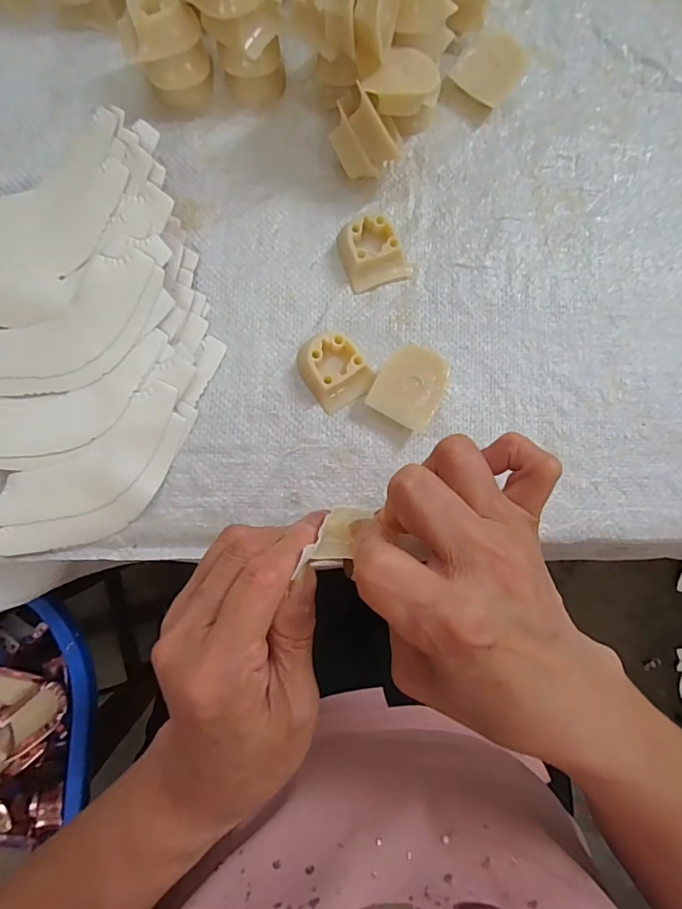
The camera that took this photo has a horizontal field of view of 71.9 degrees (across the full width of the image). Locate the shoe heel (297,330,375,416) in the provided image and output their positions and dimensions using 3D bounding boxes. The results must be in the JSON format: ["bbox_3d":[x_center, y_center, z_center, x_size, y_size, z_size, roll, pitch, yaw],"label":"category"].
[{"bbox_3d":[-0.003,-0.051,0.282,0.039,0.017,0.041,-29,86,-6],"label":"shoe heel"}]

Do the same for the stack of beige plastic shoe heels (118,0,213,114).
[{"bbox_3d":[-0.103,-0.244,0.284,0.041,0.046,0.034,2,83,-3],"label":"stack of beige plastic shoe heels"}]

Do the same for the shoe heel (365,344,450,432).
[{"bbox_3d":[0.042,-0.039,0.283,0.041,0.020,0.045,28,82,0],"label":"shoe heel"}]

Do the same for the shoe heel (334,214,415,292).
[{"bbox_3d":[0.020,-0.126,0.293,0.040,0.017,0.039,-19,85,-6],"label":"shoe heel"}]

